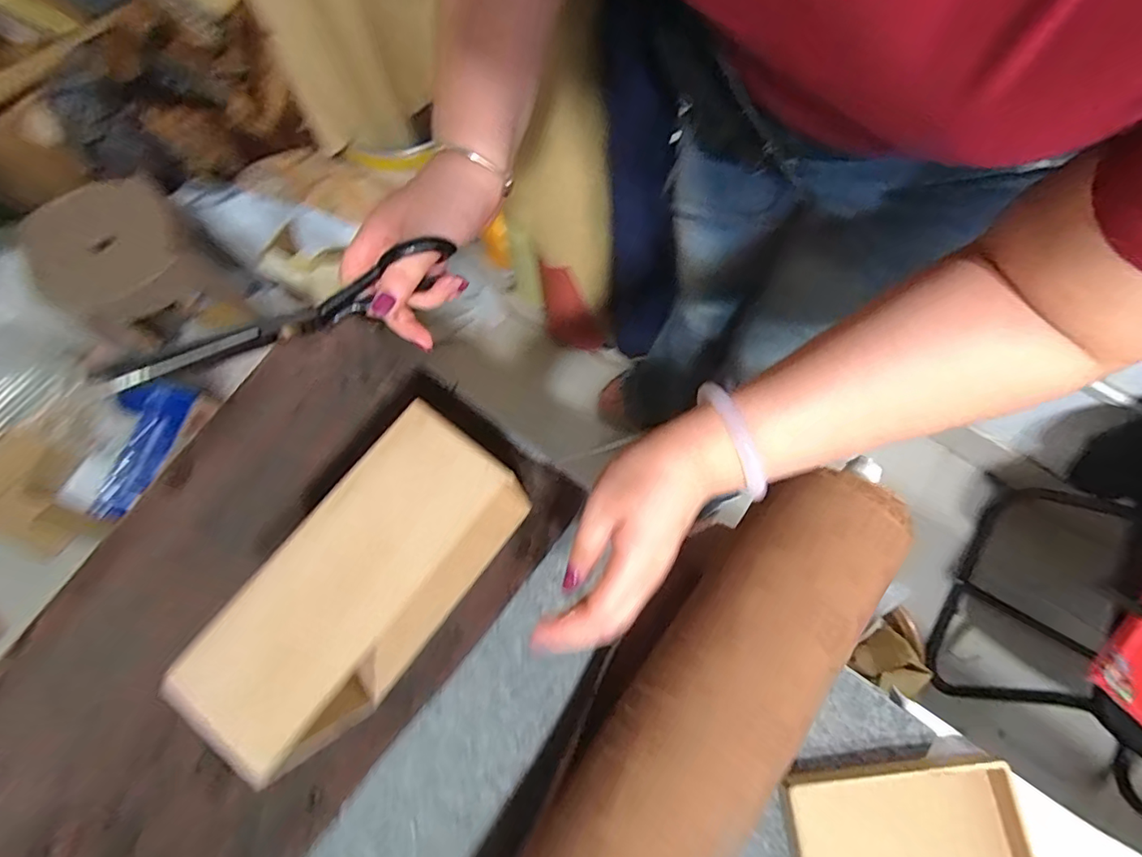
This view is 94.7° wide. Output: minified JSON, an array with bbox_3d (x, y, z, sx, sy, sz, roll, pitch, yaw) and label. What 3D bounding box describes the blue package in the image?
[{"bbox_3d":[-0.922,0.036,1.107,0.131,0.077,0.295,15,74,4],"label":"blue package"}]

